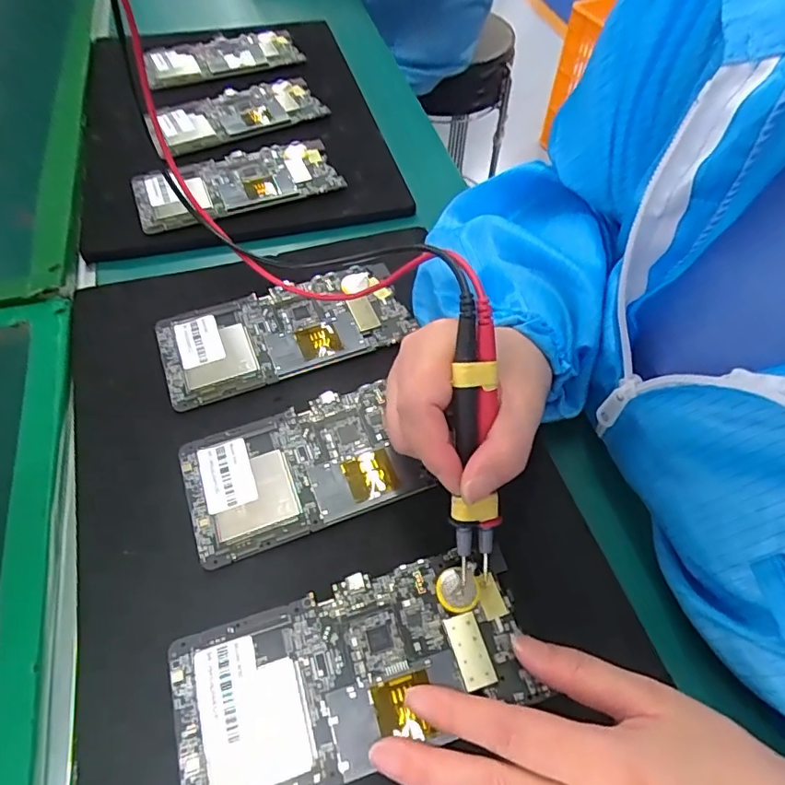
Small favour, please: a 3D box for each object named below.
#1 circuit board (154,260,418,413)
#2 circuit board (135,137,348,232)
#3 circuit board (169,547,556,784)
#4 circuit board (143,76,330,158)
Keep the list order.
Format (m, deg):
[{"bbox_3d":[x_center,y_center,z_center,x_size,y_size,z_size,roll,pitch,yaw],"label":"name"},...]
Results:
[{"bbox_3d":[-0.068,-0.042,0.340,0.154,0.011,0.073,-18,58,-14],"label":"circuit board"},{"bbox_3d":[-0.129,-0.175,0.439,0.160,0.010,0.080,-19,58,-14],"label":"circuit board"},{"bbox_3d":[-0.016,0.120,0.232,0.153,0.006,0.072,-18,58,-12],"label":"circuit board"},{"bbox_3d":[-0.151,-0.268,0.505,0.159,0.006,0.087,-24,60,-17],"label":"circuit board"}]

